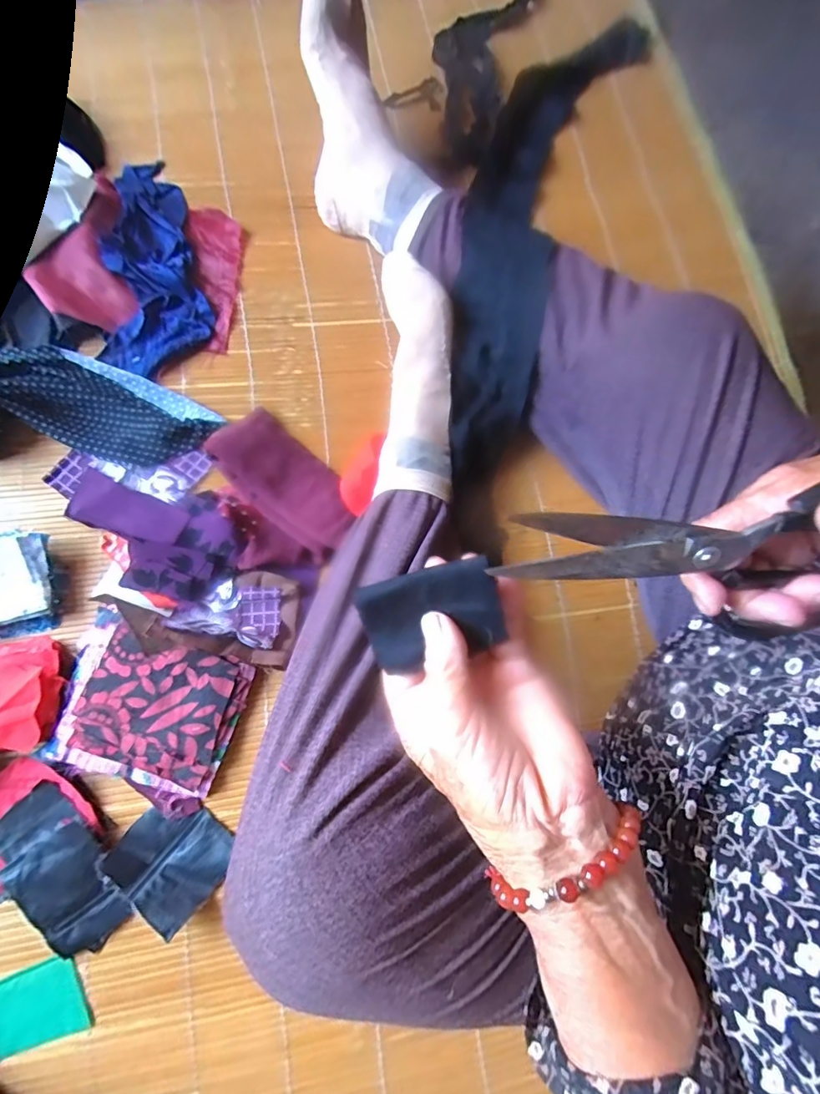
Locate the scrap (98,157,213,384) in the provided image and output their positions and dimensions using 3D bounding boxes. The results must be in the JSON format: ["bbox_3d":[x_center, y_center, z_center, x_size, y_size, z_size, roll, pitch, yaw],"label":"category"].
[{"bbox_3d":[-0.250,-0.284,0.461,0.089,0.034,0.246,-10,76,-3],"label":"scrap"}]

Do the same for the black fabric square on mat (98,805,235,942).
[{"bbox_3d":[-0.171,0.224,0.343,0.072,0.006,0.068,40,66,5],"label":"black fabric square on mat"}]

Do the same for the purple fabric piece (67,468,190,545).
[{"bbox_3d":[-0.239,-0.029,0.399,0.096,0.012,0.043,24,77,5],"label":"purple fabric piece"}]

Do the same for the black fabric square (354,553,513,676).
[{"bbox_3d":[0.010,0.033,0.227,0.067,0.004,0.048,-17,109,14],"label":"black fabric square"}]

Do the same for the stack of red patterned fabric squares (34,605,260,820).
[{"bbox_3d":[-0.199,0.123,0.360,0.128,0.028,0.112,22,76,5],"label":"stack of red patterned fabric squares"}]

